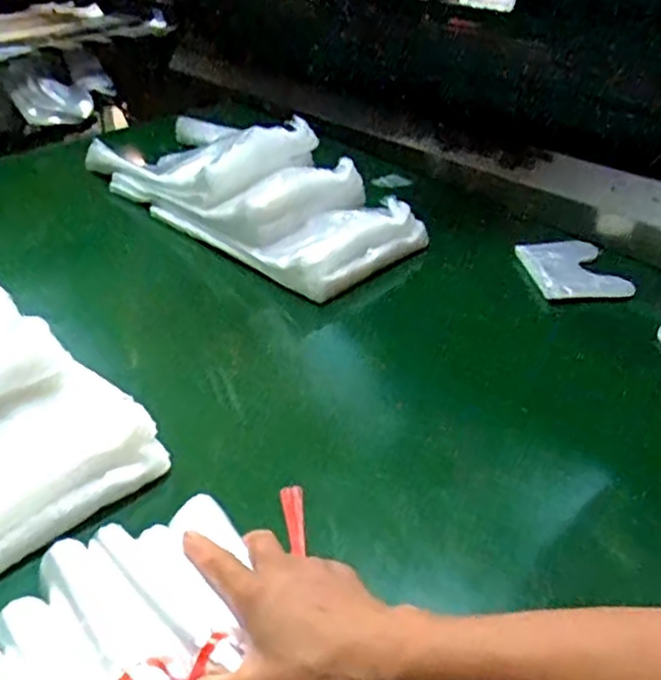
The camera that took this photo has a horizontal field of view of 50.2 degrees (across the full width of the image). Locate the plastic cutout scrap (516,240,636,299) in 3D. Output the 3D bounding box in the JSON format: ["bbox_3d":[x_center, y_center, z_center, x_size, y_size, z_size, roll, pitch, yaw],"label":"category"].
[{"bbox_3d":[0.285,-0.085,0.824,0.108,0.014,0.105,-4,46,-7],"label":"plastic cutout scrap"}]

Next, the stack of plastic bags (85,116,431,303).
[{"bbox_3d":[-0.116,-0.201,0.942,0.206,0.133,0.475,-29,43,-34],"label":"stack of plastic bags"}]

